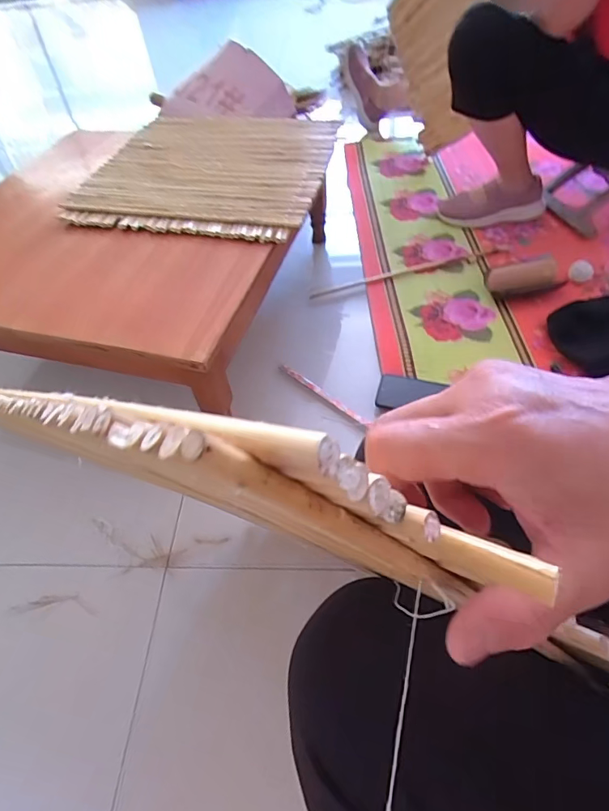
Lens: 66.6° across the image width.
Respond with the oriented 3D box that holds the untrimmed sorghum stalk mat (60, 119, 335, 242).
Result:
[{"bbox_3d":[-0.201,-0.491,0.945,0.468,0.035,0.436,8,61,14],"label":"untrimmed sorghum stalk mat"}]

